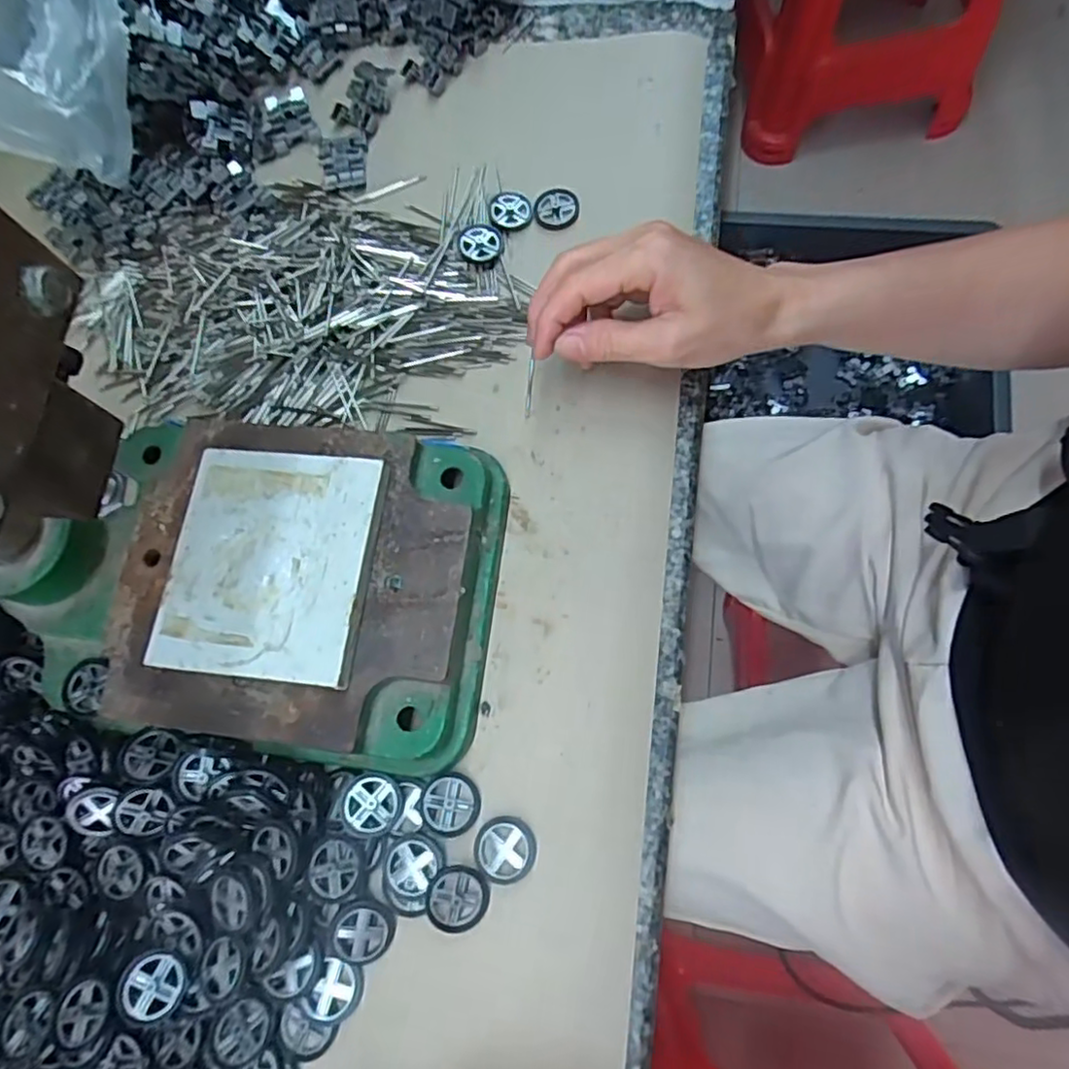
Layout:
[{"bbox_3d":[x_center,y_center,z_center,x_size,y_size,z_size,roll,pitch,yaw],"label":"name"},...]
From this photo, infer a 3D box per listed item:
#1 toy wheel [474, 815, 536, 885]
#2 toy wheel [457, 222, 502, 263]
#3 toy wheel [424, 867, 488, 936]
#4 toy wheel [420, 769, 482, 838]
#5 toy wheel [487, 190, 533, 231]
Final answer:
[{"bbox_3d":[-0.013,0.144,0.299,0.027,0.005,0.027,-2,72,6],"label":"toy wheel"},{"bbox_3d":[-0.033,-0.177,0.400,0.027,0.006,0.025,-2,72,6],"label":"toy wheel"},{"bbox_3d":[-0.034,0.163,0.293,0.027,0.007,0.027,-2,72,6],"label":"toy wheel"},{"bbox_3d":[-0.039,0.126,0.306,0.026,0.004,0.027,-2,72,6],"label":"toy wheel"},{"bbox_3d":[-0.015,-0.202,0.407,0.027,0.005,0.025,-2,72,6],"label":"toy wheel"}]

